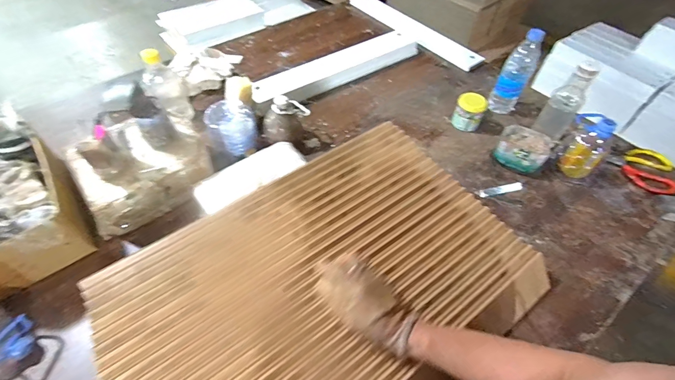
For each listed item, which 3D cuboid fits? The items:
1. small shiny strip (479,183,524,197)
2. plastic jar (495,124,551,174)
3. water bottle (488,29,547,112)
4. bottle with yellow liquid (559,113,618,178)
[{"bbox_3d":[0.364,-0.004,0.753,0.101,0.008,0.022,-12,54,-9],"label":"small shiny strip"},{"bbox_3d":[0.420,-0.090,0.788,0.105,0.067,0.081,31,59,21],"label":"plastic jar"},{"bbox_3d":[0.453,-0.296,0.867,0.069,0.211,0.066,27,57,18],"label":"water bottle"},{"bbox_3d":[0.523,-0.093,0.732,0.069,0.126,0.090,-35,61,-24],"label":"bottle with yellow liquid"}]

